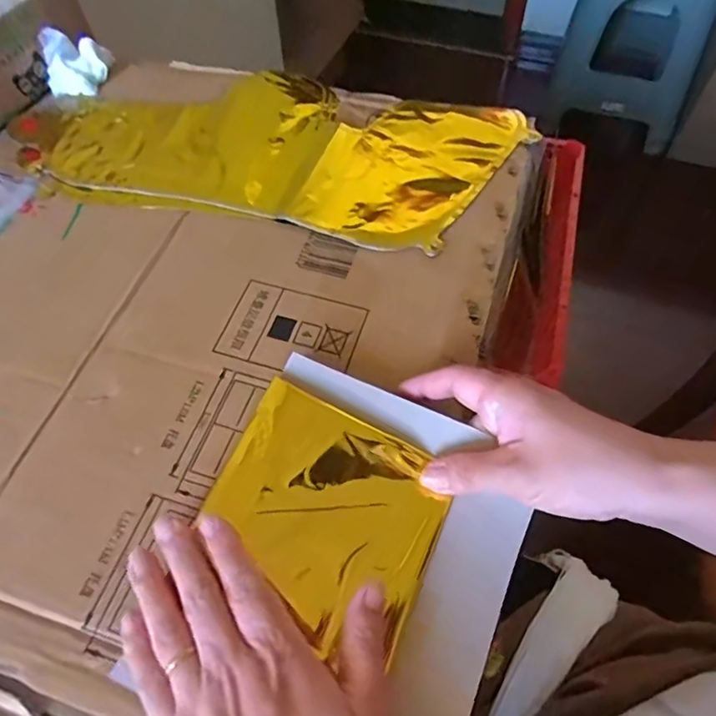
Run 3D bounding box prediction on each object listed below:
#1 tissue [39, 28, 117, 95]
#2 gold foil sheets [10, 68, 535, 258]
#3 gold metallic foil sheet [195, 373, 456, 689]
[{"bbox_3d":[-0.265,-0.274,0.535,0.057,0.045,0.046,-6,57,-1],"label":"tissue"},{"bbox_3d":[-0.079,-0.185,0.478,0.407,0.015,0.179,10,59,9],"label":"gold foil sheets"},{"bbox_3d":[-0.017,0.083,0.306,0.123,0.010,0.107,27,65,7],"label":"gold metallic foil sheet"}]

